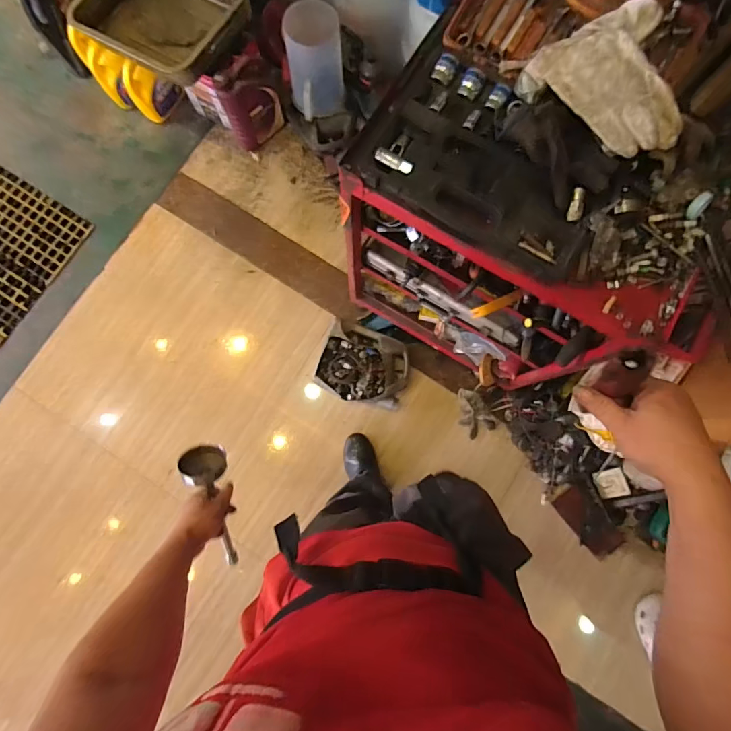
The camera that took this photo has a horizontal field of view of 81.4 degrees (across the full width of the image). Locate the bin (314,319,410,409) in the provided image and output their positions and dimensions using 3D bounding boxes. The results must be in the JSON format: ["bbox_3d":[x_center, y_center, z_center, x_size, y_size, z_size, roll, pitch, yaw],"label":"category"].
[{"bbox_3d":[-0.004,0.006,1.420,0.294,0.103,0.244,22,82,4],"label":"bin"}]

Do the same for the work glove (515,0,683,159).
[{"bbox_3d":[0.398,-0.436,0.654,0.210,0.070,0.237,-36,83,-5],"label":"work glove"}]

